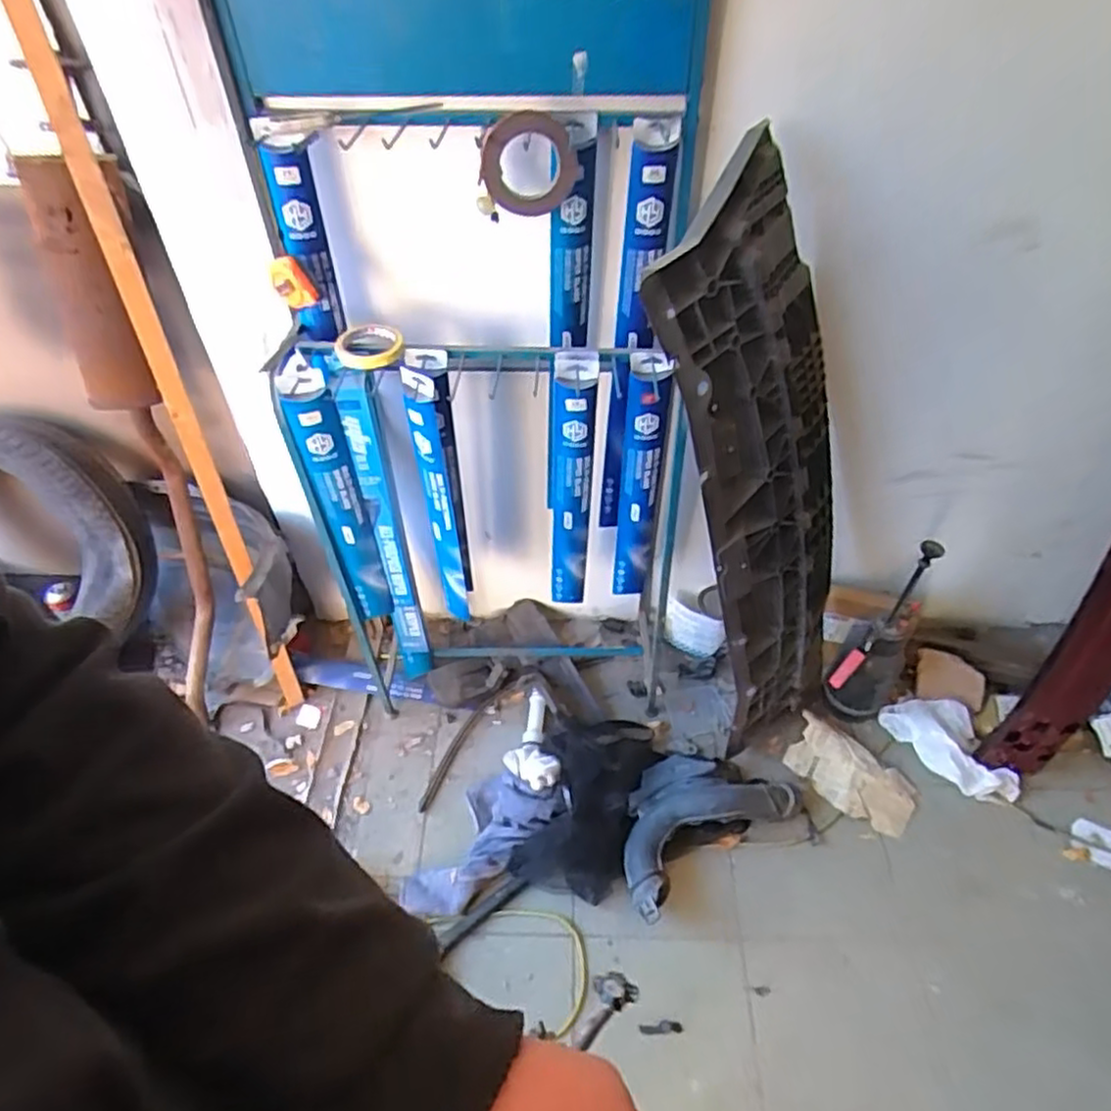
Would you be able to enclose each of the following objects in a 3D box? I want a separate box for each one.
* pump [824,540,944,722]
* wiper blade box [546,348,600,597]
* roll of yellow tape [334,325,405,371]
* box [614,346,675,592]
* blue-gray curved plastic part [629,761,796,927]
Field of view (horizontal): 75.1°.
[{"bbox_3d":[0.644,0.176,1.423,0.115,0.468,0.142,33,57,27],"label":"pump"},{"bbox_3d":[0.026,-0.104,1.235,0.075,0.524,0.042,-3,48,-2],"label":"wiper blade box"},{"bbox_3d":[-0.270,-0.301,1.053,0.095,0.025,0.095,-11,49,-9],"label":"roll of yellow tape"},{"bbox_3d":[0.146,-0.106,1.245,0.068,0.545,0.028,3,48,4],"label":"box"},{"bbox_3d":[0.266,0.494,1.400,0.397,0.111,0.212,-28,54,-22],"label":"blue-gray curved plastic part"}]

